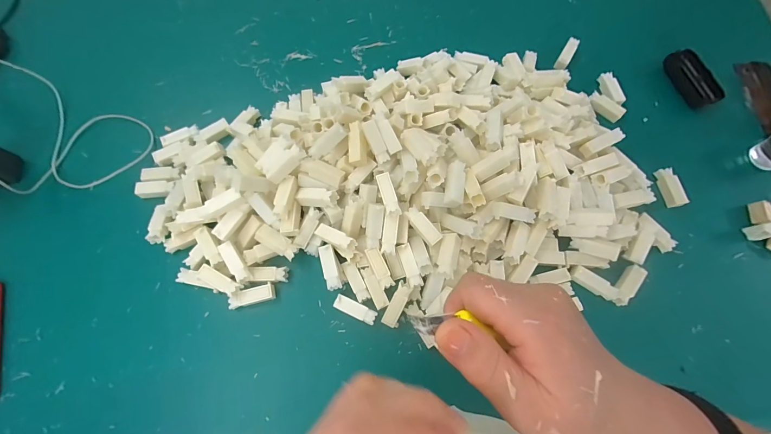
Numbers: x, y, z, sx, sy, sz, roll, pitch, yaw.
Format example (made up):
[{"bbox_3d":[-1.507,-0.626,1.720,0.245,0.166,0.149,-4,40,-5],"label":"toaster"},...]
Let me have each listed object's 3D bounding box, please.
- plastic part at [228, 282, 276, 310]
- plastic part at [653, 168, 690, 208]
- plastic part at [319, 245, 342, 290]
[{"bbox_3d":[-0.193,0.114,0.474,0.063,0.021,0.023,-13,73,-4],"label":"plastic part"},{"bbox_3d":[0.457,-0.048,0.523,0.020,0.022,0.063,-15,73,-4],"label":"plastic part"},{"bbox_3d":[-0.078,0.072,0.466,0.020,0.021,0.063,-15,73,-4],"label":"plastic part"}]

